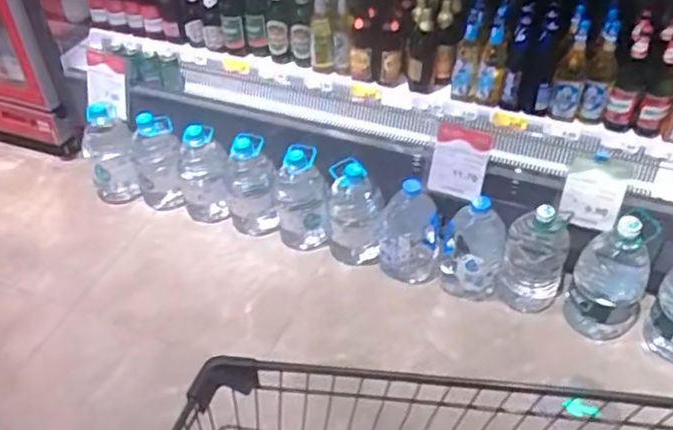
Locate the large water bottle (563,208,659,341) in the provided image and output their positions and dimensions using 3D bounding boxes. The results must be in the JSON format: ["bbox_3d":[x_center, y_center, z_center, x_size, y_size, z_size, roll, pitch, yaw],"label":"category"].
[{"bbox_3d":[0.688,0.151,1.634,0.182,0.318,0.147,21,49,22],"label":"large water bottle"}]

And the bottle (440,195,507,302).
[{"bbox_3d":[0.379,0.081,1.802,0.170,0.264,0.163,10,45,11],"label":"bottle"}]

